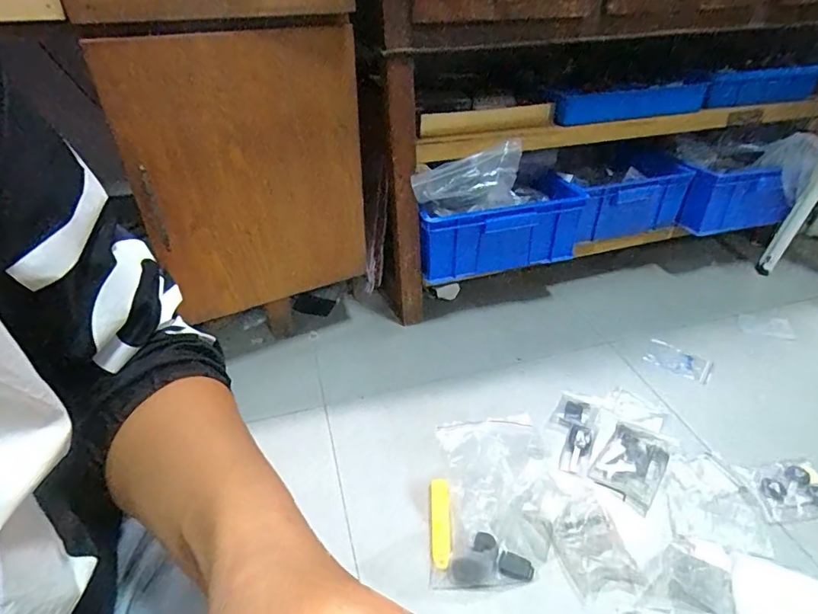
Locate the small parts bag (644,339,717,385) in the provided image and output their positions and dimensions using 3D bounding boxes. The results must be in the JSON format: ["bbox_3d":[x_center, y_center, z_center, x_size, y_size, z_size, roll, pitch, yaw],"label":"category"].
[{"bbox_3d":[0.532,0.105,0.944,0.120,0.016,0.070,27,45,34],"label":"small parts bag"}]

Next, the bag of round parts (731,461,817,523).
[{"bbox_3d":[0.578,0.276,0.723,0.125,0.017,0.085,-3,37,-2],"label":"bag of round parts"}]

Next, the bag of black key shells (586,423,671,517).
[{"bbox_3d":[0.351,0.246,0.753,0.090,0.011,0.136,27,45,32],"label":"bag of black key shells"}]

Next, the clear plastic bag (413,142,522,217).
[{"bbox_3d":[0.109,-0.228,0.877,0.209,0.104,0.064,-16,39,-18],"label":"clear plastic bag"}]

